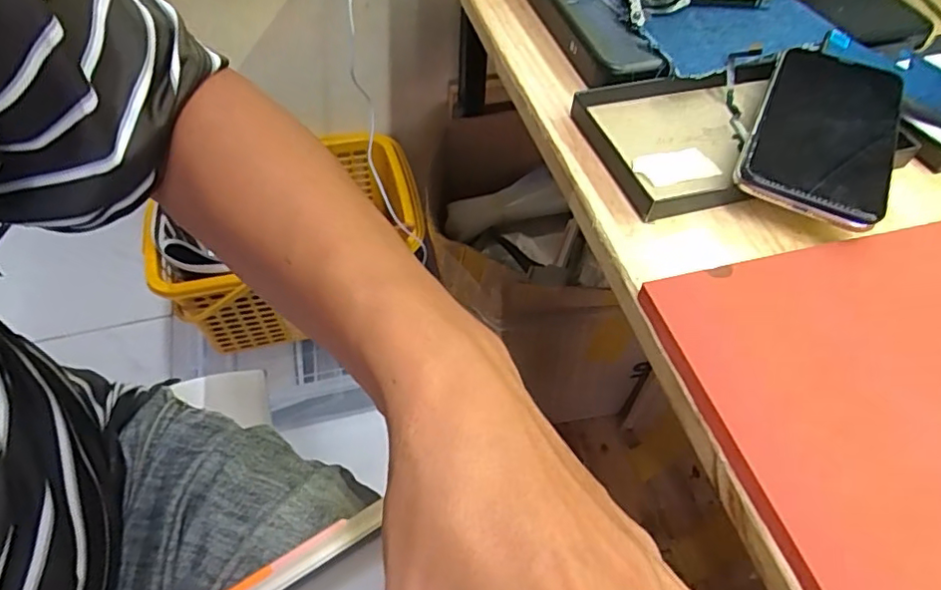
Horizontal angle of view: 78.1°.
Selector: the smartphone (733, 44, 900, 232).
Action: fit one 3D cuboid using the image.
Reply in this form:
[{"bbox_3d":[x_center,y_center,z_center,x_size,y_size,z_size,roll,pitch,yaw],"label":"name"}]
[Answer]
[{"bbox_3d":[0.191,-0.089,0.315,0.068,0.017,0.132,24,56,15],"label":"smartphone"}]

